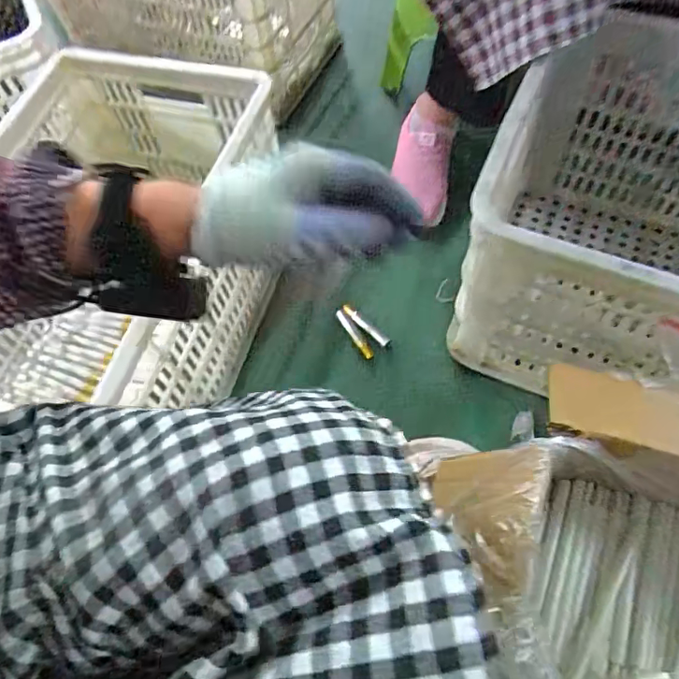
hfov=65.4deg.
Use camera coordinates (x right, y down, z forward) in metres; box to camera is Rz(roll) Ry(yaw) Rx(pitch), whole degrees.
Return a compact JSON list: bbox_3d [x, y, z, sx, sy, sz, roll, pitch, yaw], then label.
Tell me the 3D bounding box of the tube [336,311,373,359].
[{"bbox_3d":[0.021,-0.007,0.758,0.015,0.015,0.082,-33,78,-13],"label":"tube"}]

